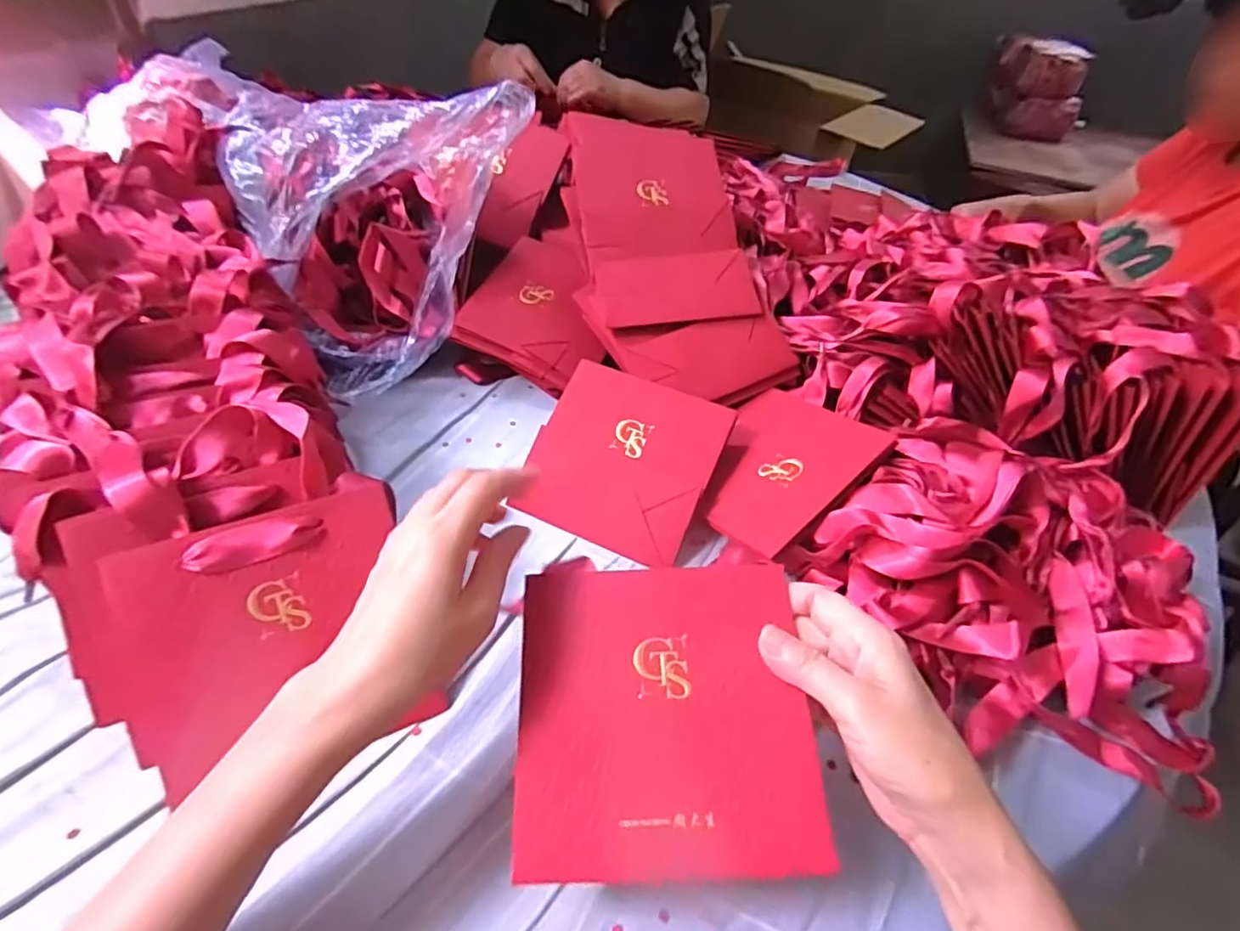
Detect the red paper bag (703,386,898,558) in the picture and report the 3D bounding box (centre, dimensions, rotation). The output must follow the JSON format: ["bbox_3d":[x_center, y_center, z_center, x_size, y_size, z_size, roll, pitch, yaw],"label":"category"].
[{"bbox_3d":[0.120,-0.002,0.475,0.142,0.005,0.119,-40,43,-17],"label":"red paper bag"}]

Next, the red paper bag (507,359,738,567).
[{"bbox_3d":[0.002,-0.006,0.476,0.137,0.010,0.136,21,75,14],"label":"red paper bag"}]

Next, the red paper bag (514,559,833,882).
[{"bbox_3d":[0.021,0.117,0.296,0.137,0.004,0.138,-2,59,1],"label":"red paper bag"}]

